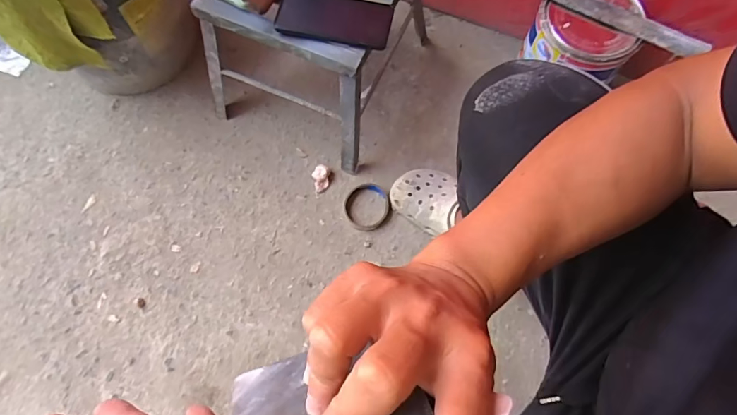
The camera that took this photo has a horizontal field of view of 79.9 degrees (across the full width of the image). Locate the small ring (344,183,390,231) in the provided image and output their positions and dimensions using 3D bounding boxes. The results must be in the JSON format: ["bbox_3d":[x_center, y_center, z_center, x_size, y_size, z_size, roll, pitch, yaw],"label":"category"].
[{"bbox_3d":[-0.003,-0.001,0.798,0.081,0.013,0.088,0,71,0],"label":"small ring"}]

